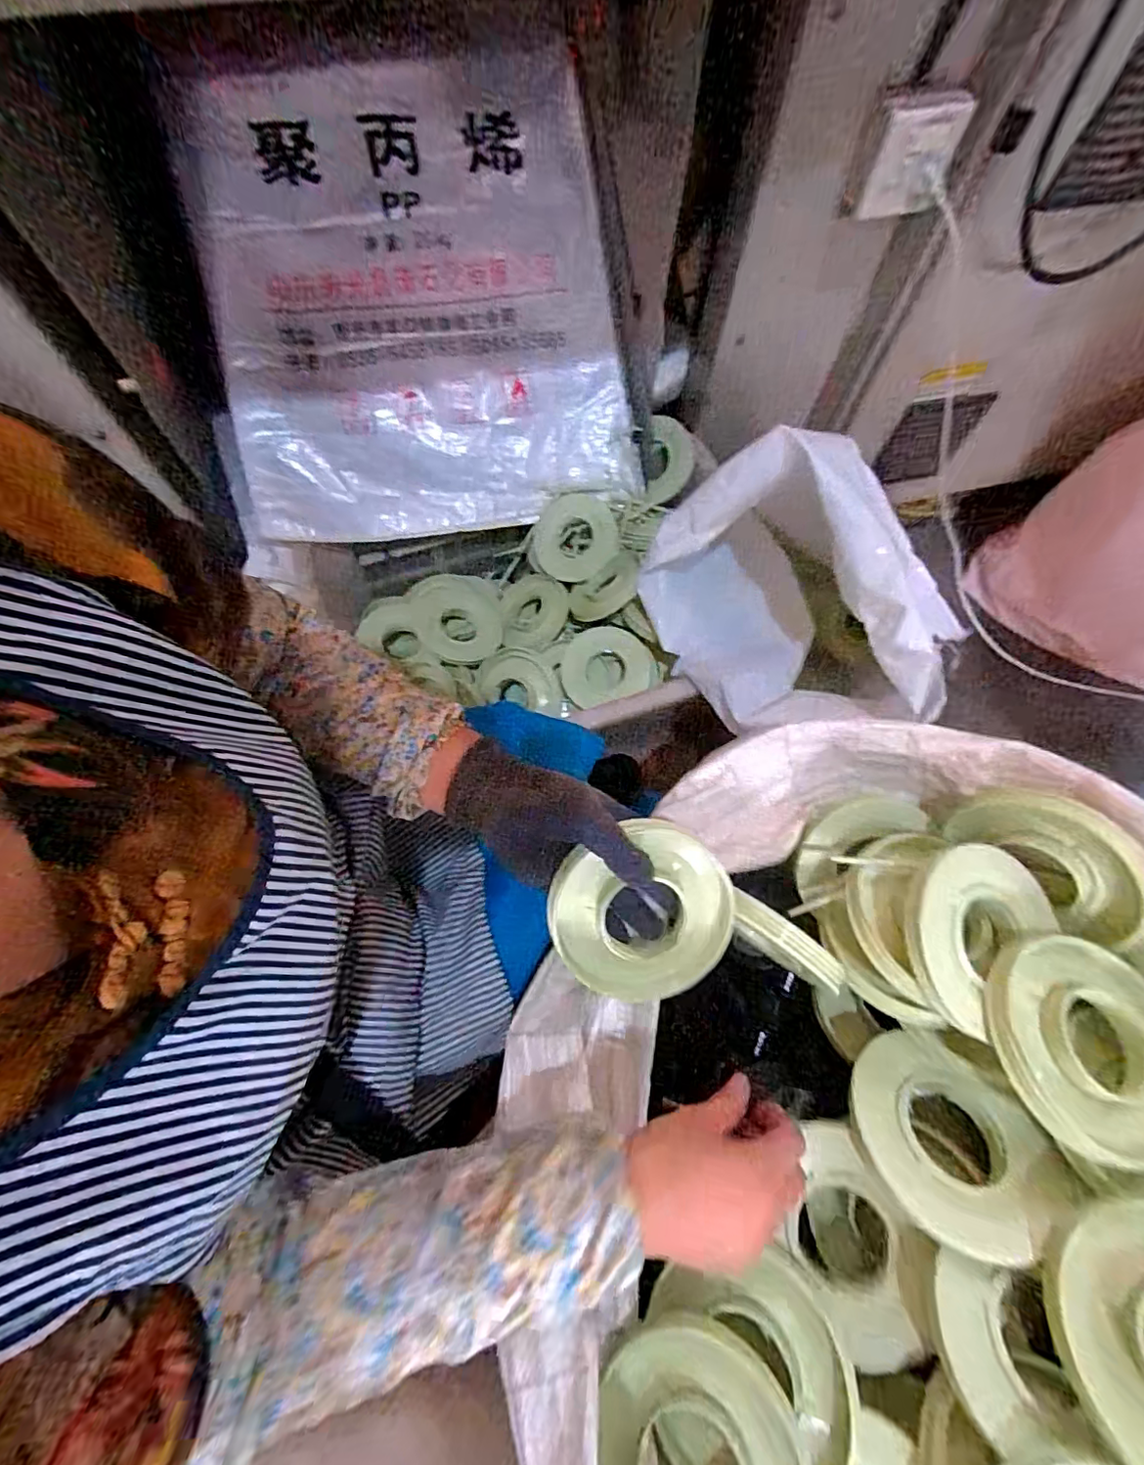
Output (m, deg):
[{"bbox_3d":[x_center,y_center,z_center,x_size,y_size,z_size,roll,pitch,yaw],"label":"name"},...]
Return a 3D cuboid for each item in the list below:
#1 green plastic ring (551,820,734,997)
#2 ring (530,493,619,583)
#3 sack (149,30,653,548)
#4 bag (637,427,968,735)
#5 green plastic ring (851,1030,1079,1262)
[{"bbox_3d":[0.050,0.131,0.395,0.132,0.018,0.122,0,100,0],"label":"green plastic ring"},{"bbox_3d":[0.002,-0.306,0.876,0.137,0.038,0.127,3,103,12],"label":"ring"},{"bbox_3d":[-0.219,-0.608,0.776,0.586,0.093,0.613,-10,104,-3],"label":"sack"},{"bbox_3d":[0.246,-0.154,0.640,0.217,0.262,0.345,-23,71,-10],"label":"bag"},{"bbox_3d":[0.258,0.281,0.382,0.107,0.016,0.122,-32,46,-22],"label":"green plastic ring"}]

